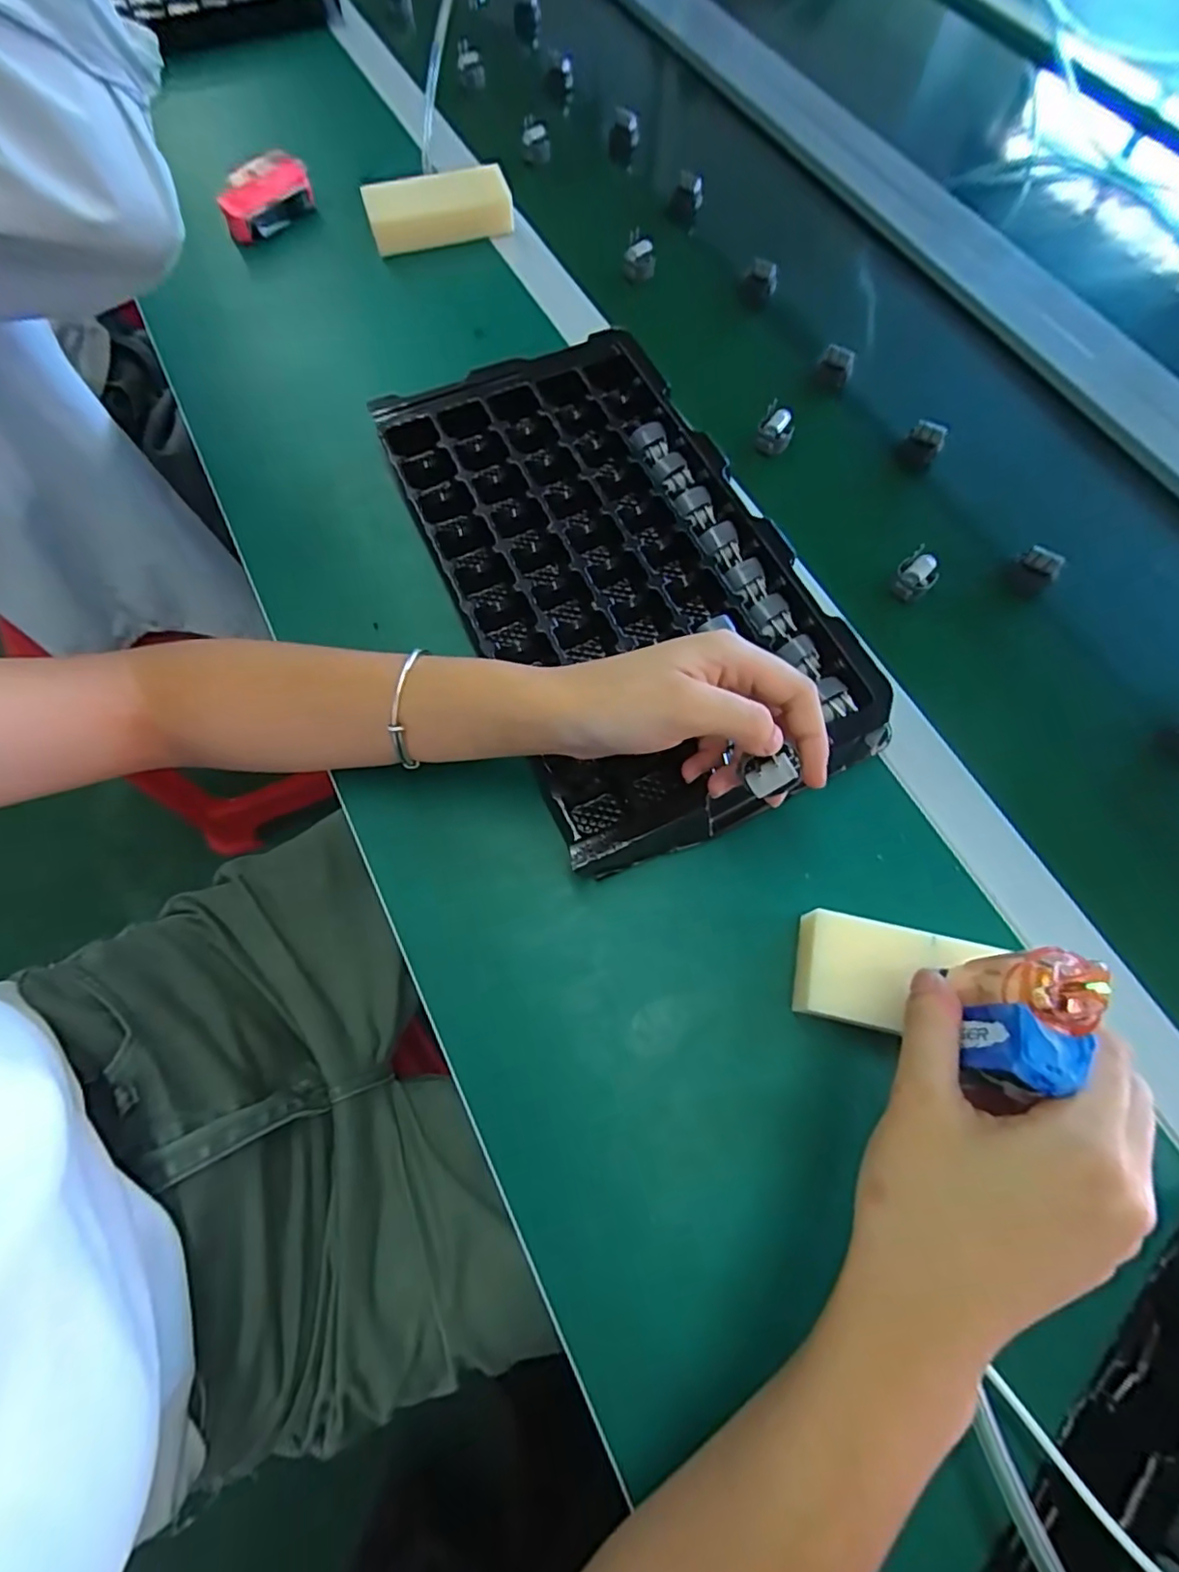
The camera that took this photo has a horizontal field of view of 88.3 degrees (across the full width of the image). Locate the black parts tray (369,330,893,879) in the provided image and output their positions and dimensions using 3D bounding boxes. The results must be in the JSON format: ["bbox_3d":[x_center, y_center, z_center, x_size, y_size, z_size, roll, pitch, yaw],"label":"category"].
[{"bbox_3d":[0.016,-0.140,0.390,0.199,0.033,0.357,-23,72,-9],"label":"black parts tray"}]

